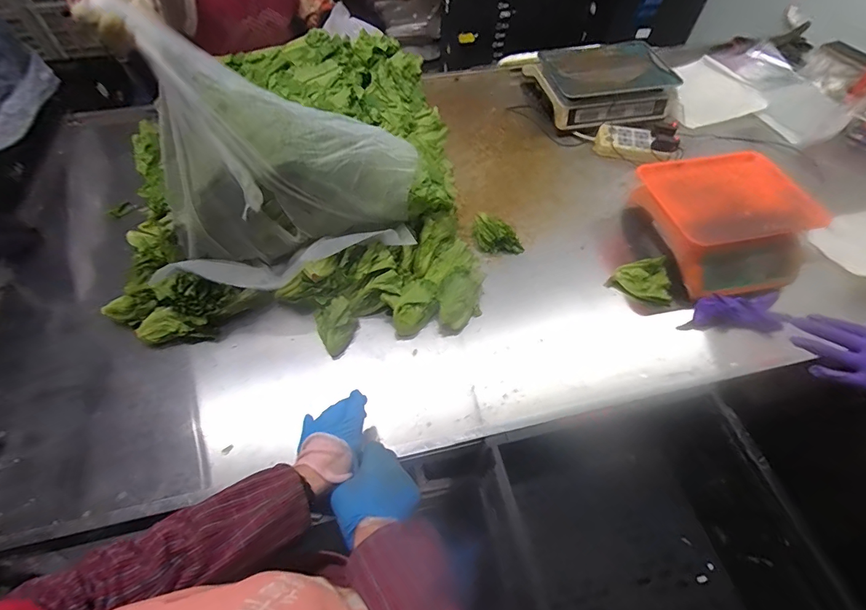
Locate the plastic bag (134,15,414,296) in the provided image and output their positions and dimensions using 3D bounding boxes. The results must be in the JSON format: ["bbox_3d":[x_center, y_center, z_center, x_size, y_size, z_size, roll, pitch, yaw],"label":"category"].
[{"bbox_3d":[-0.263,-0.232,0.691,0.397,0.268,0.272,-18,58,-12],"label":"plastic bag"}]

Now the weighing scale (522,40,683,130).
[{"bbox_3d":[0.480,-0.636,1.184,0.346,0.103,0.325,-6,56,-5],"label":"weighing scale"}]

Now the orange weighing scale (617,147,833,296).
[{"bbox_3d":[0.587,-0.161,0.834,0.289,0.113,0.281,-9,57,-6],"label":"orange weighing scale"}]

